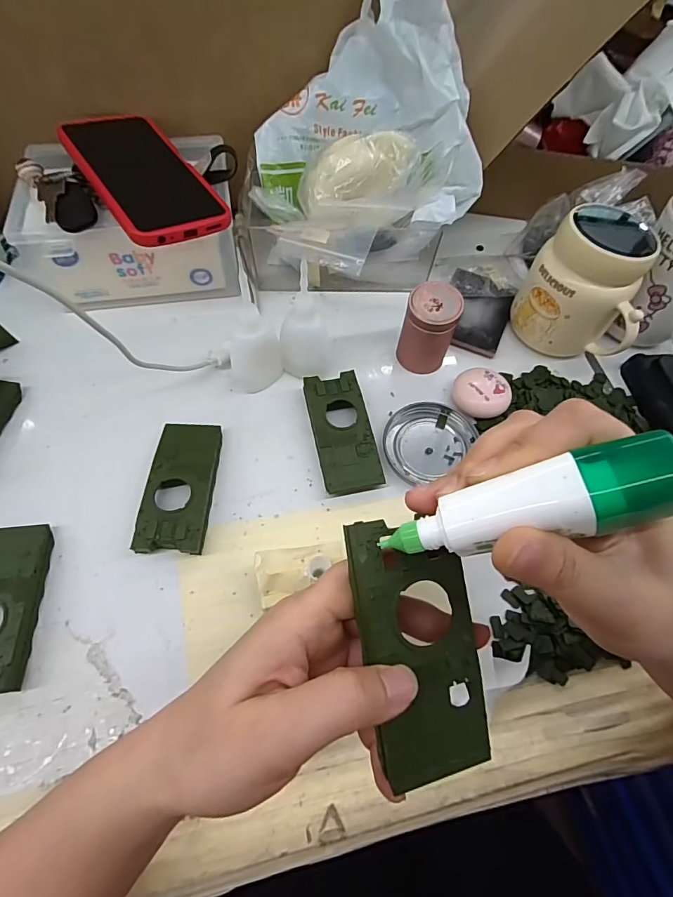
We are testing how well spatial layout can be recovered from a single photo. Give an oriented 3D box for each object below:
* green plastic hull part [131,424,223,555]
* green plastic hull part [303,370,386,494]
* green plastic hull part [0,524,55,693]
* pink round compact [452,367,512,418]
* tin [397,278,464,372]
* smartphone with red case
[{"bbox_3d":[-0.117,0.027,0.329,0.046,0.020,0.104,1,63,-2],"label":"green plastic hull part"},{"bbox_3d":[0.005,-0.014,0.357,0.046,0.019,0.103,-10,63,-7],"label":"green plastic hull part"},{"bbox_3d":[-0.221,0.101,0.284,0.046,0.019,0.104,-6,63,-5],"label":"green plastic hull part"},{"bbox_3d":[0.127,-0.048,0.381,0.049,0.023,0.046,1,63,-2],"label":"pink round compact"},{"bbox_3d":[0.079,-0.102,0.377,0.043,0.068,0.040,1,63,-2],"label":"tin"},{"bbox_3d":[-0.162,-0.230,0.362,0.080,0.011,0.172,-30,72,-21],"label":"smartphone with red case"}]

